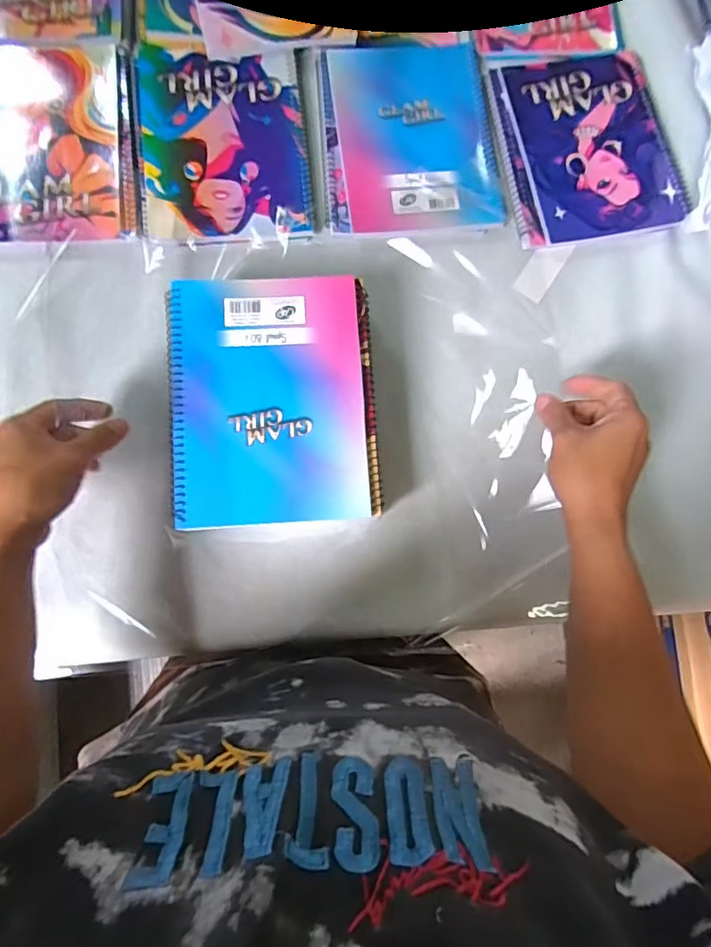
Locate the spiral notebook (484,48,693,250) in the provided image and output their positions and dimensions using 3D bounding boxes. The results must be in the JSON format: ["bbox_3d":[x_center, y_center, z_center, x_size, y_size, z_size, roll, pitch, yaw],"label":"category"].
[{"bbox_3d":[0.228,-0.323,0.529,0.170,0.011,0.195,-8,83,-6],"label":"spiral notebook"}]

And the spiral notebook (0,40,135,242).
[{"bbox_3d":[-0.286,-0.304,0.486,0.154,0.008,0.198,-4,82,-5],"label":"spiral notebook"}]

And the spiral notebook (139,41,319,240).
[{"bbox_3d":[-0.120,-0.314,0.500,0.153,0.008,0.198,-4,82,-5],"label":"spiral notebook"}]

